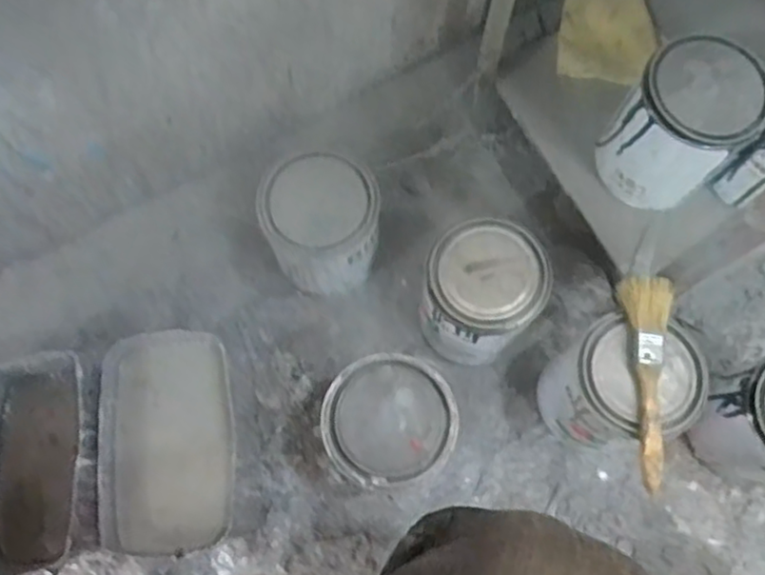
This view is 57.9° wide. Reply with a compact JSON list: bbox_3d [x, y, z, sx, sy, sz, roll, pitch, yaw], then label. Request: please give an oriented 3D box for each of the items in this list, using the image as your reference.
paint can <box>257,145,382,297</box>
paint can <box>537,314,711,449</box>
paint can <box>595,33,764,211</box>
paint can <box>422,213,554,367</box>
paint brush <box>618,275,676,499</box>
[{"bbox_3d":[-0.056,-0.053,0.662,0.104,0.143,0.100,0,73,-1],"label":"paint can"},{"bbox_3d":[0.210,0.093,0.620,0.114,0.145,0.103,-3,73,0],"label":"paint can"},{"bbox_3d":[0.264,-0.142,0.620,0.099,0.129,0.099,0,73,-1],"label":"paint can"},{"bbox_3d":[0.089,0.010,0.647,0.101,0.140,0.104,0,73,-1],"label":"paint can"},{"bbox_3d":[0.204,0.071,0.545,0.042,0.010,0.165,9,73,2],"label":"paint brush"}]

